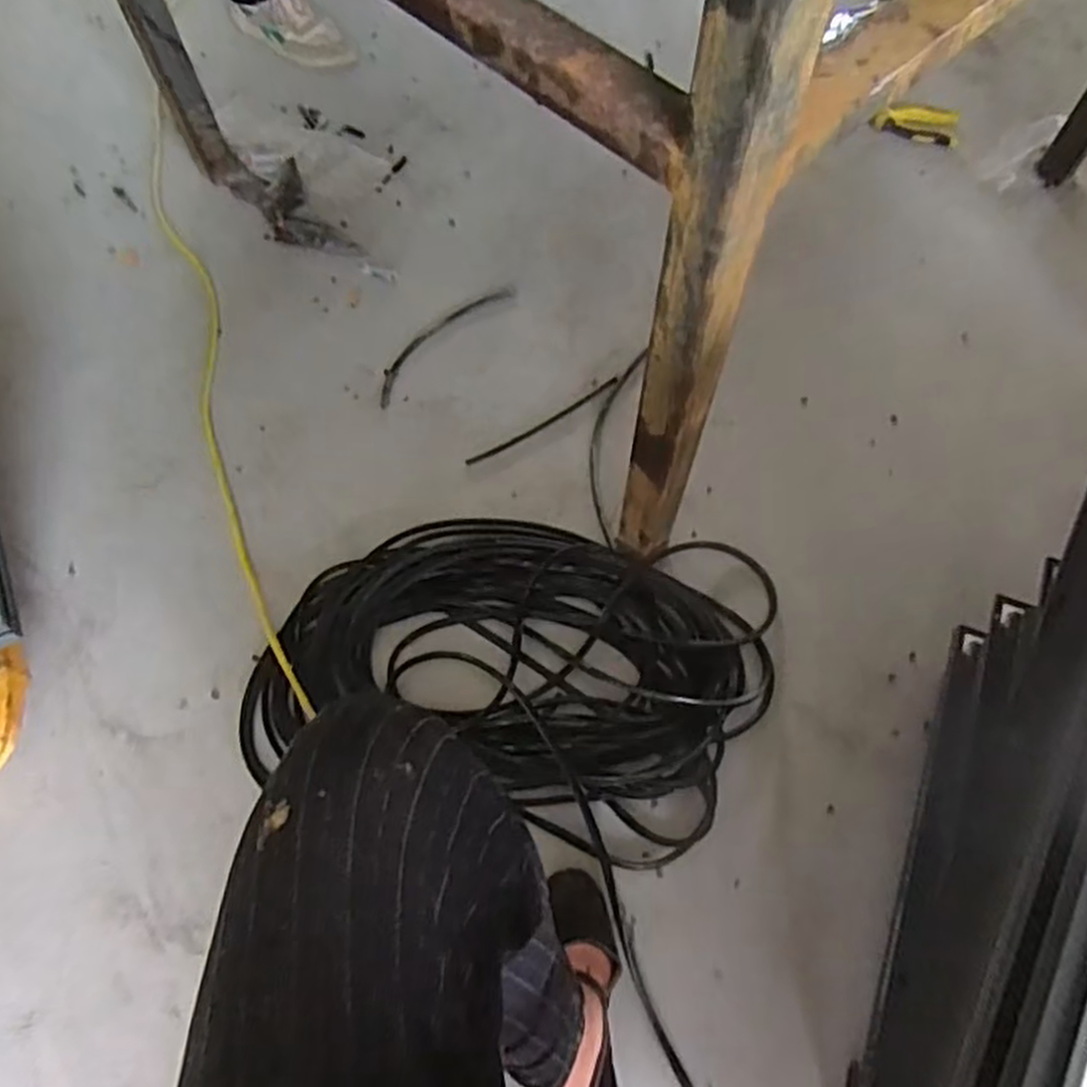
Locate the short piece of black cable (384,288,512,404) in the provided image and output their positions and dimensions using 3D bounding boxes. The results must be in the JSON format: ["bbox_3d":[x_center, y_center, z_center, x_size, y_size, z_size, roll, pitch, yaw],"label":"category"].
[{"bbox_3d":[-0.149,-0.290,1.125,0.055,0.010,0.261,39,72,16],"label":"short piece of black cable"}]

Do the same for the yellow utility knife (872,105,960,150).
[{"bbox_3d":[0.609,-0.684,1.285,0.139,0.037,0.048,23,69,10],"label":"yellow utility knife"}]

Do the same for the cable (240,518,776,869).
[{"bbox_3d":[-0.037,0.141,0.908,0.583,0.053,0.365,6,66,4],"label":"cable"}]

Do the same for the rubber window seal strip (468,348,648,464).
[{"bbox_3d":[0.002,-0.166,1.077,0.242,0.005,0.015,-31,69,-12],"label":"rubber window seal strip"}]

